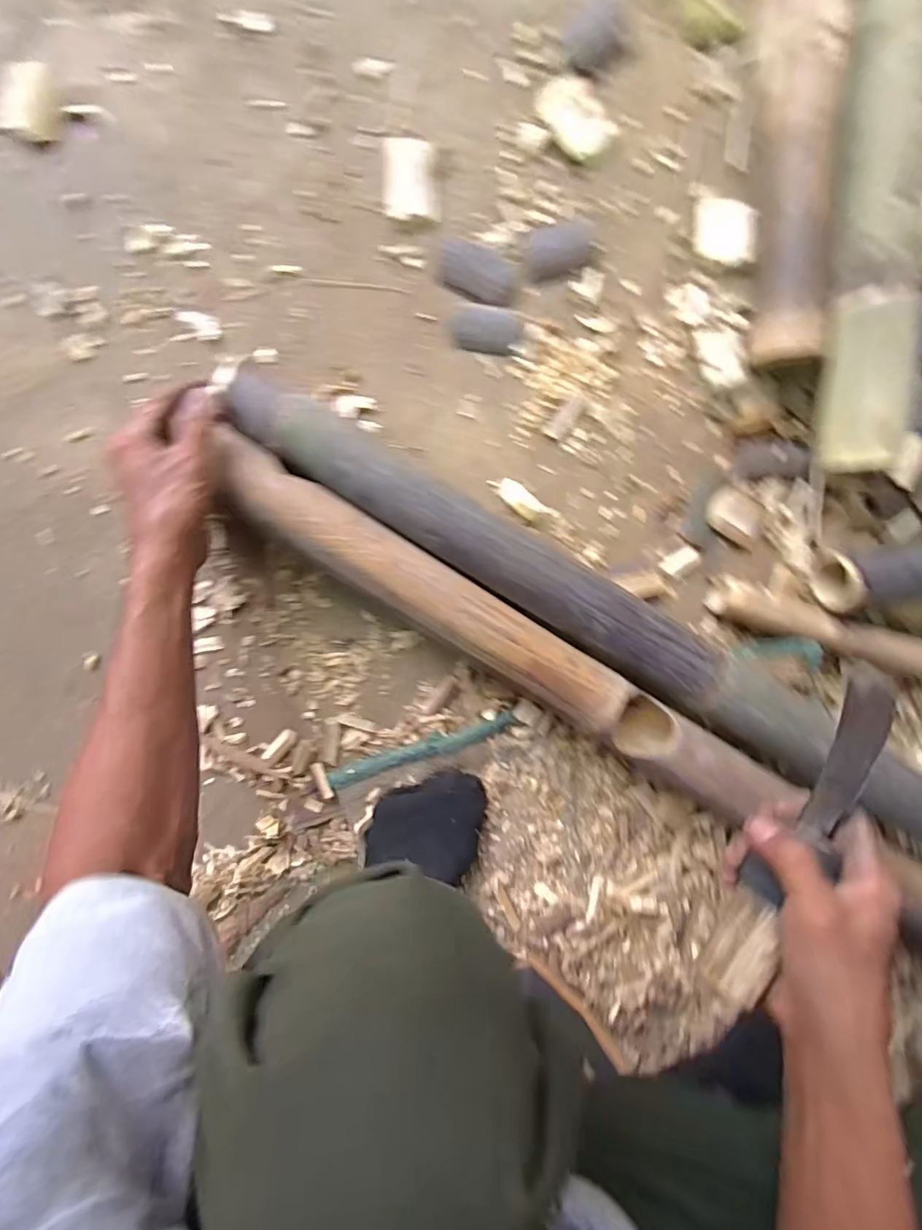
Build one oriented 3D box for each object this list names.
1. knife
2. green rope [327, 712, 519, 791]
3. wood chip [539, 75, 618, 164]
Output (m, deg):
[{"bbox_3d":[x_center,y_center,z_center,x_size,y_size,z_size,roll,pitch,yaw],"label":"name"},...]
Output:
[{"bbox_3d":[0.243,0.113,0.353,0.019,0.043,0.167,34,81,-8],"label":"knife"},{"bbox_3d":[-0.039,0.136,0.544,0.193,0.013,0.018,-19,99,-1],"label":"green rope"},{"bbox_3d":[0.101,-0.442,0.478,0.047,0.007,0.070,-43,99,3],"label":"wood chip"}]

